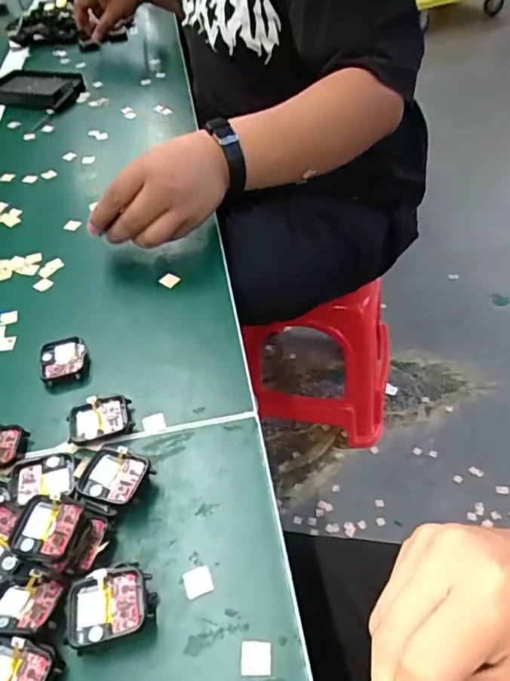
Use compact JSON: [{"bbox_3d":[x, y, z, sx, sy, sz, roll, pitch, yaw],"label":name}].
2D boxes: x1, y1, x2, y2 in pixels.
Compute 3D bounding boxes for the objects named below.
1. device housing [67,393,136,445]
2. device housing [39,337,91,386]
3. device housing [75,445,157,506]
[{"bbox_3d":[-0.117,0.060,0.399,0.047,0.012,0.037,-14,47,-8],"label":"device housing"},{"bbox_3d":[-0.159,0.018,0.445,0.038,0.013,0.042,-16,47,-10],"label":"device housing"},{"bbox_3d":[-0.093,0.093,0.356,0.045,0.020,0.036,12,49,16],"label":"device housing"}]

